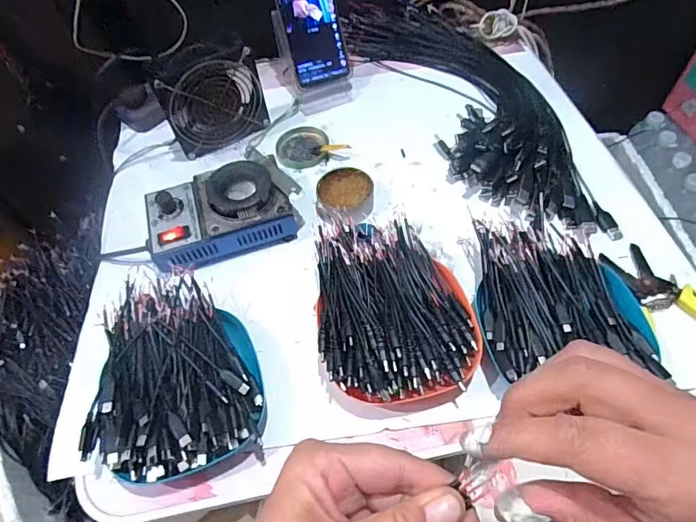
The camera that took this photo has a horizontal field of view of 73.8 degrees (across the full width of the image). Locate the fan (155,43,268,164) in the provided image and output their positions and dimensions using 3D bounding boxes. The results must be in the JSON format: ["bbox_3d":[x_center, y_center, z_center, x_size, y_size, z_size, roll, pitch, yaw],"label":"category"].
[{"bbox_3d":[-0.168,-0.201,0.571,0.120,0.116,0.051,-26,60,-11],"label":"fan"}]

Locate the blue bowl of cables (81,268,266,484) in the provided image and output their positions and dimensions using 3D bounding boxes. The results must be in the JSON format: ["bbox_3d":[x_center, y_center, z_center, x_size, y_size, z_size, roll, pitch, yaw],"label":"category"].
[{"bbox_3d":[-0.146,0.093,0.409,0.133,0.063,0.177,-10,58,-1],"label":"blue bowl of cables"}]

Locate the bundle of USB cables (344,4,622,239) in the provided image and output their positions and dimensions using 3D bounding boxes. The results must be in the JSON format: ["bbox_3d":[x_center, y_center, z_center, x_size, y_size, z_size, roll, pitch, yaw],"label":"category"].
[{"bbox_3d":[0.162,-0.209,0.592,0.166,0.045,0.455,-24,59,-10],"label":"bundle of USB cables"}]

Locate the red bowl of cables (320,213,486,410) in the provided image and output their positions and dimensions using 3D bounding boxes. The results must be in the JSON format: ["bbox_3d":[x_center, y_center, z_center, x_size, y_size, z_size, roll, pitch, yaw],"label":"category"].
[{"bbox_3d":[0.042,0.041,0.435,0.137,0.055,0.179,-8,58,0],"label":"red bowl of cables"}]

